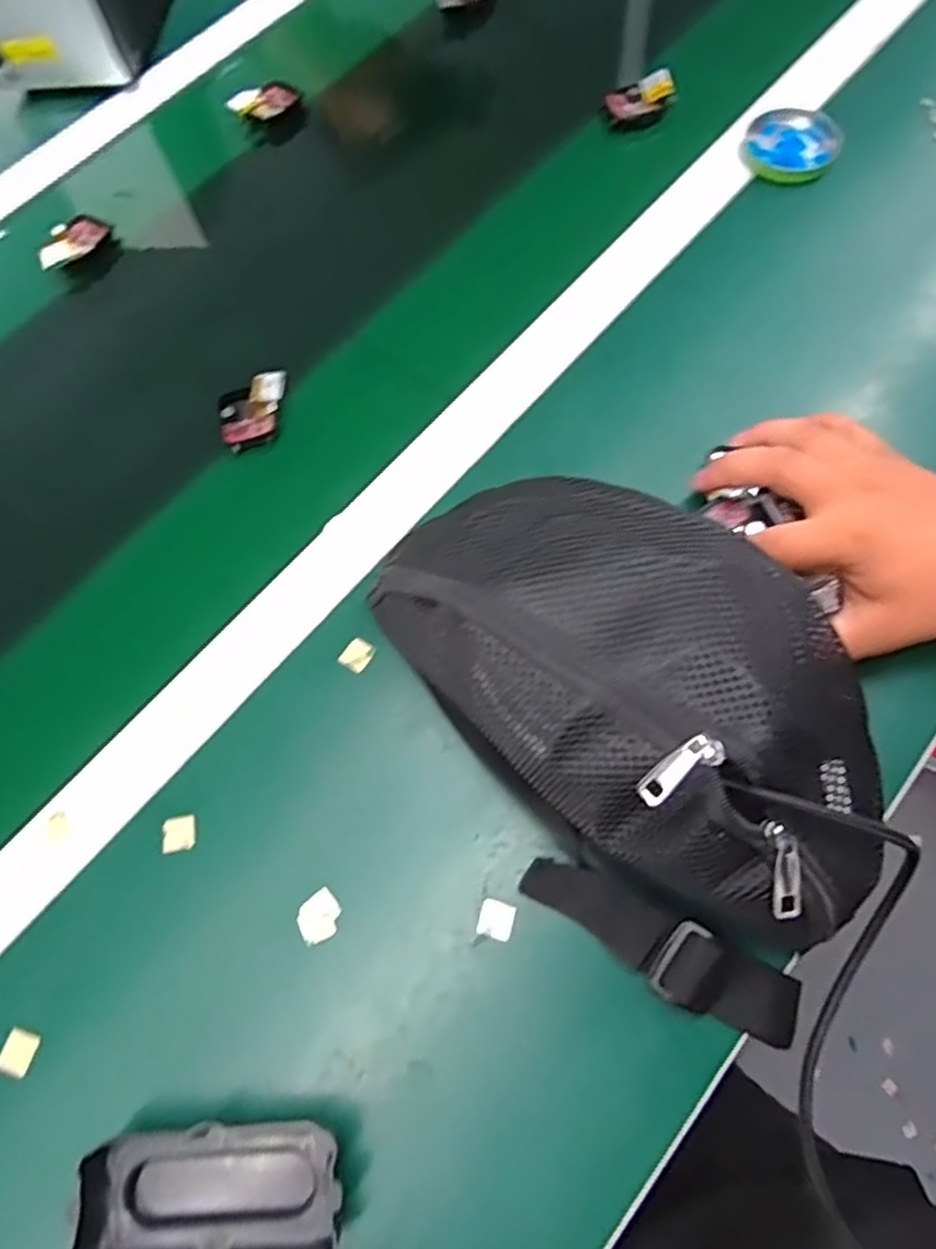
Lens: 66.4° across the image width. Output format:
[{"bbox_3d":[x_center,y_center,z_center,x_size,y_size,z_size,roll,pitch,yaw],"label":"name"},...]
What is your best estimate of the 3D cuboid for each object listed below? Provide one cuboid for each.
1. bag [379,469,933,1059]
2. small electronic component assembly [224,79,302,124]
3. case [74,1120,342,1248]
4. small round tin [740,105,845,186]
[{"bbox_3d":[0.074,0.038,0.345,0.273,0.100,0.184,36,75,14],"label":"bag"},{"bbox_3d":[-0.169,-0.433,0.592,0.057,0.017,0.026,-24,68,-6],"label":"small electronic component assembly"},{"bbox_3d":[-0.110,0.248,0.312,0.105,0.028,0.051,-7,68,1],"label":"case"},{"bbox_3d":[0.241,-0.357,0.534,0.067,0.018,0.064,0,70,0],"label":"small round tin"}]

